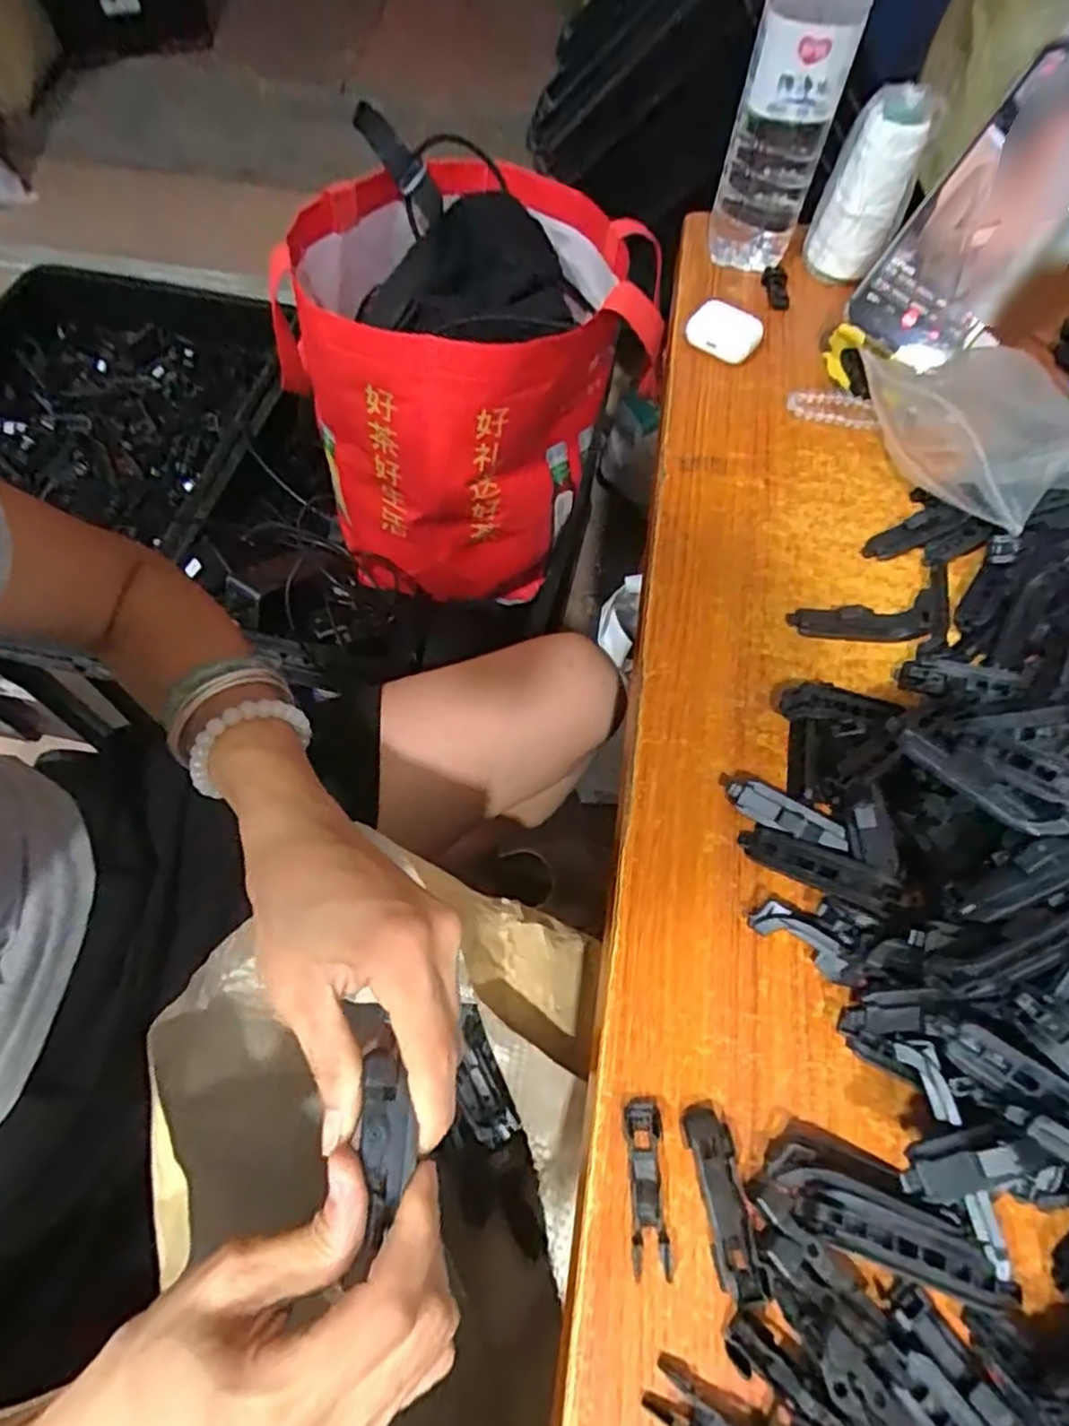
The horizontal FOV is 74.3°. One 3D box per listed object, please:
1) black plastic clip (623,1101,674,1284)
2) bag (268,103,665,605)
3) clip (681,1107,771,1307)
[{"bbox_3d":[0.043,0.178,0.267,0.014,0.006,0.056,1,61,-2],"label":"black plastic clip"},{"bbox_3d":[-0.066,-0.322,0.711,0.324,0.290,0.284,-12,62,-9],"label":"bag"},{"bbox_3d":[0.070,0.182,0.264,0.017,0.010,0.061,-8,61,-7],"label":"clip"}]

